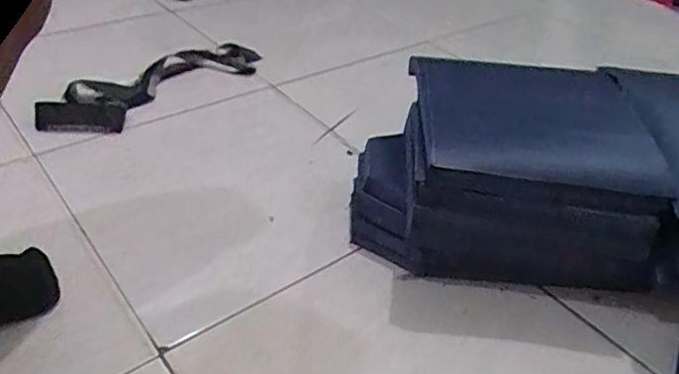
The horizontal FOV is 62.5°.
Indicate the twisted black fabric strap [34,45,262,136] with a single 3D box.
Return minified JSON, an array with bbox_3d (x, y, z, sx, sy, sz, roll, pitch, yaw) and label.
[{"bbox_3d":[-0.311,-0.168,0.941,0.135,0.045,0.381,30,44,28],"label":"twisted black fabric strap"}]

